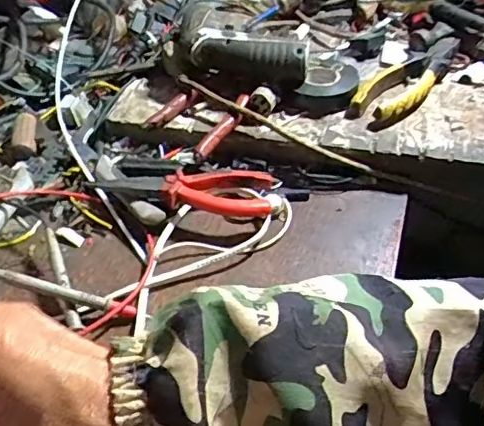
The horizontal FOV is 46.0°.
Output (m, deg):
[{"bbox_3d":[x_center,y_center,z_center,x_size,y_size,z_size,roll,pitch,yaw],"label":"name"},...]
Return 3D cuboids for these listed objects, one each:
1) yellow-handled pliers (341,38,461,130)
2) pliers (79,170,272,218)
[{"bbox_3d":[0.169,-0.138,0.574,0.056,0.018,0.175,27,53,27],"label":"yellow-handled pliers"},{"bbox_3d":[-0.050,-0.022,0.481,0.148,0.019,0.054,0,45,4],"label":"pliers"}]

